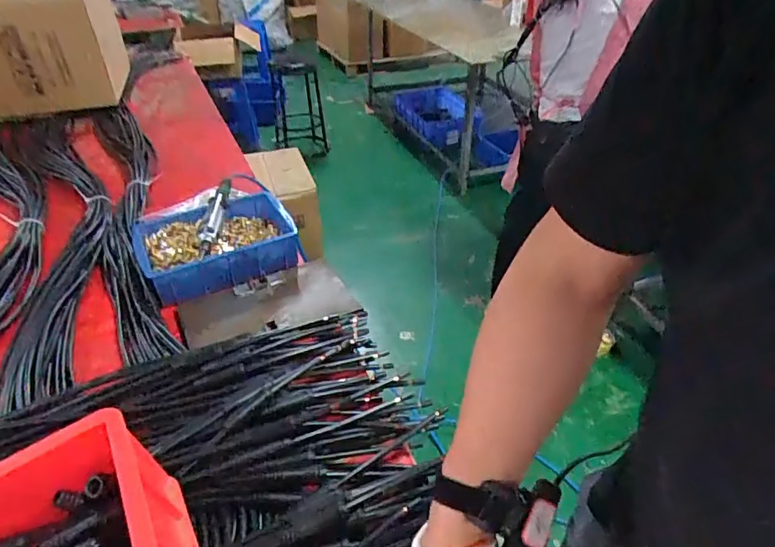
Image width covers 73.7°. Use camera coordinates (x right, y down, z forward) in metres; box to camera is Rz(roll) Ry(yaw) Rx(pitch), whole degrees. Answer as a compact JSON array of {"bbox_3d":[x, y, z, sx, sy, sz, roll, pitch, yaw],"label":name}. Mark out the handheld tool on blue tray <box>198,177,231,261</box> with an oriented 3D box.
[{"bbox_3d":[-0.371,-0.129,1.106,0.054,0.040,0.273,-6,37,-7],"label":"handheld tool on blue tray"}]

